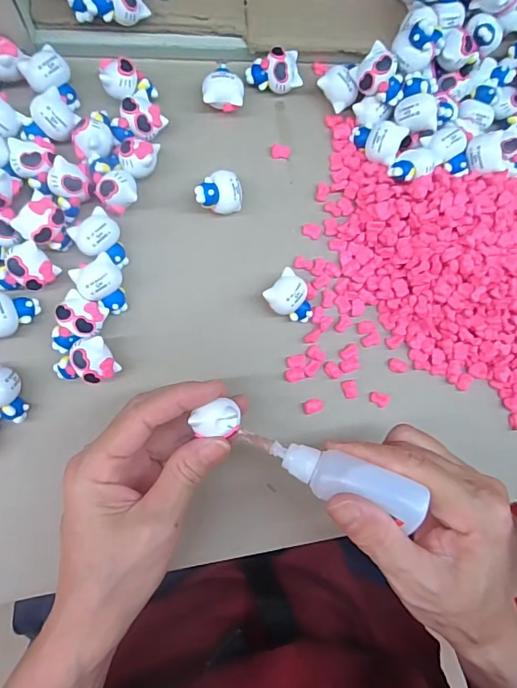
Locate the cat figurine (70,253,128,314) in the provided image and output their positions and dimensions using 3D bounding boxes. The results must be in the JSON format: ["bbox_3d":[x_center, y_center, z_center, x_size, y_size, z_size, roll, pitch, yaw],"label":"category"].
[{"bbox_3d":[-0.092,-0.034,0.272,0.025,0.020,0.032,-29,90,-11],"label":"cat figurine"}]

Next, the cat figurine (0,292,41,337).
[{"bbox_3d":[-0.143,-0.018,0.260,0.031,0.018,0.025,-16,87,-10],"label":"cat figurine"}]

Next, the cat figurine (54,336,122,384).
[{"bbox_3d":[-0.100,0.012,0.267,0.032,0.021,0.025,-30,90,-11],"label":"cat figurine"}]

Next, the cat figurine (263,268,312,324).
[{"bbox_3d":[0.021,-0.027,0.289,0.032,0.020,0.025,43,80,-3],"label":"cat figurine"}]

